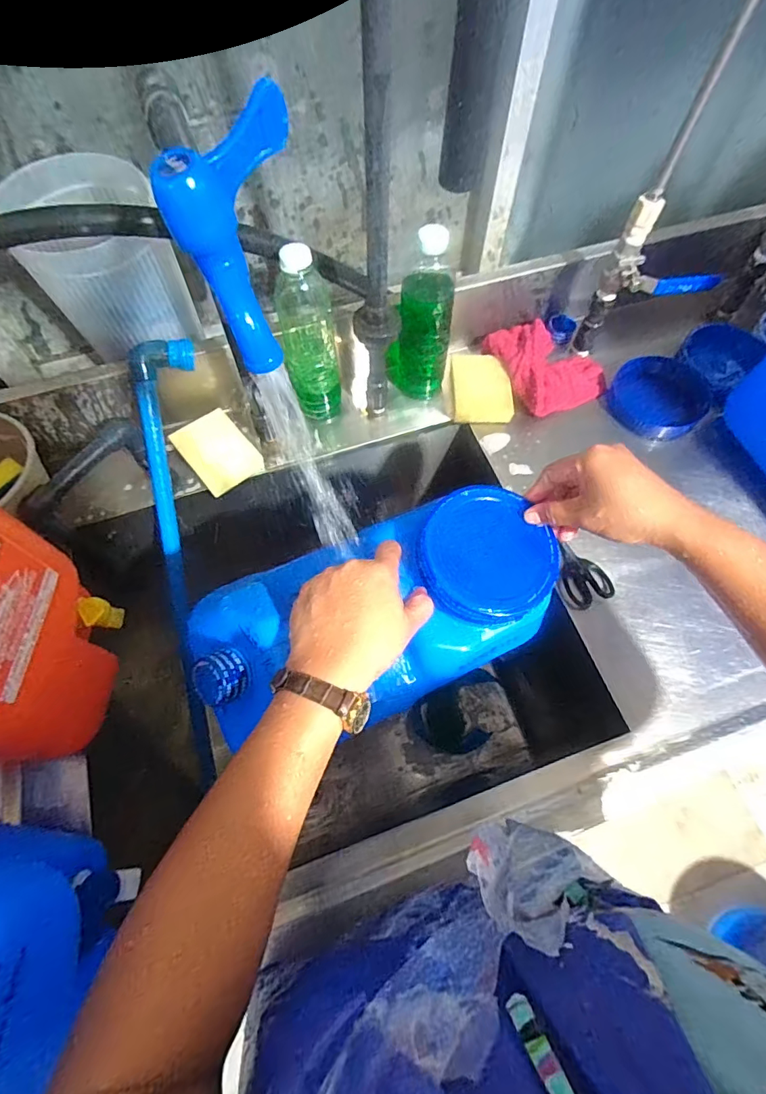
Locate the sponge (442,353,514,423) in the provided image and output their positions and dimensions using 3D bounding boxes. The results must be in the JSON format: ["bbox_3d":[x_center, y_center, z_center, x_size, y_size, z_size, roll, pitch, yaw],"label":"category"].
[{"bbox_3d":[0.131,-0.220,0.658,0.085,0.030,0.115,-6,64,-3],"label":"sponge"}]

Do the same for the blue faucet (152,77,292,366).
[{"bbox_3d":[-0.068,-0.137,0.215,0.050,0.108,0.035,1,35,1],"label":"blue faucet"}]

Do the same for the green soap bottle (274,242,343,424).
[{"bbox_3d":[-0.088,-0.245,0.568,0.062,0.216,0.062,-12,64,-6],"label":"green soap bottle"}]

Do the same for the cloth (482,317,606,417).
[{"bbox_3d":[0.229,-0.258,0.658,0.135,0.055,0.146,-25,66,-12],"label":"cloth"}]

